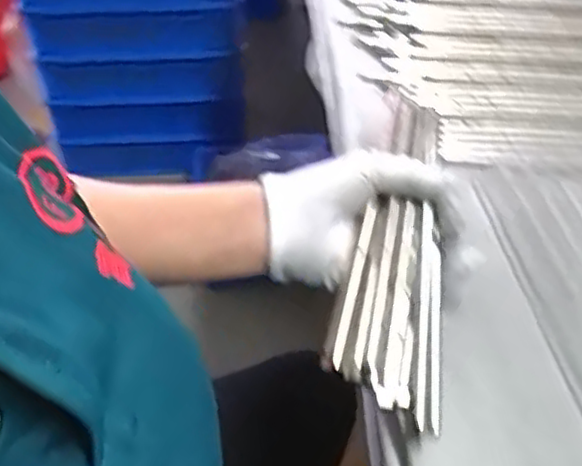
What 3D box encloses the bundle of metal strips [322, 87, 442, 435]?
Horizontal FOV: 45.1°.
[{"bbox_3d":[0.064,0.001,0.430,0.062,0.023,0.229,7,58,6],"label":"bundle of metal strips"}]

